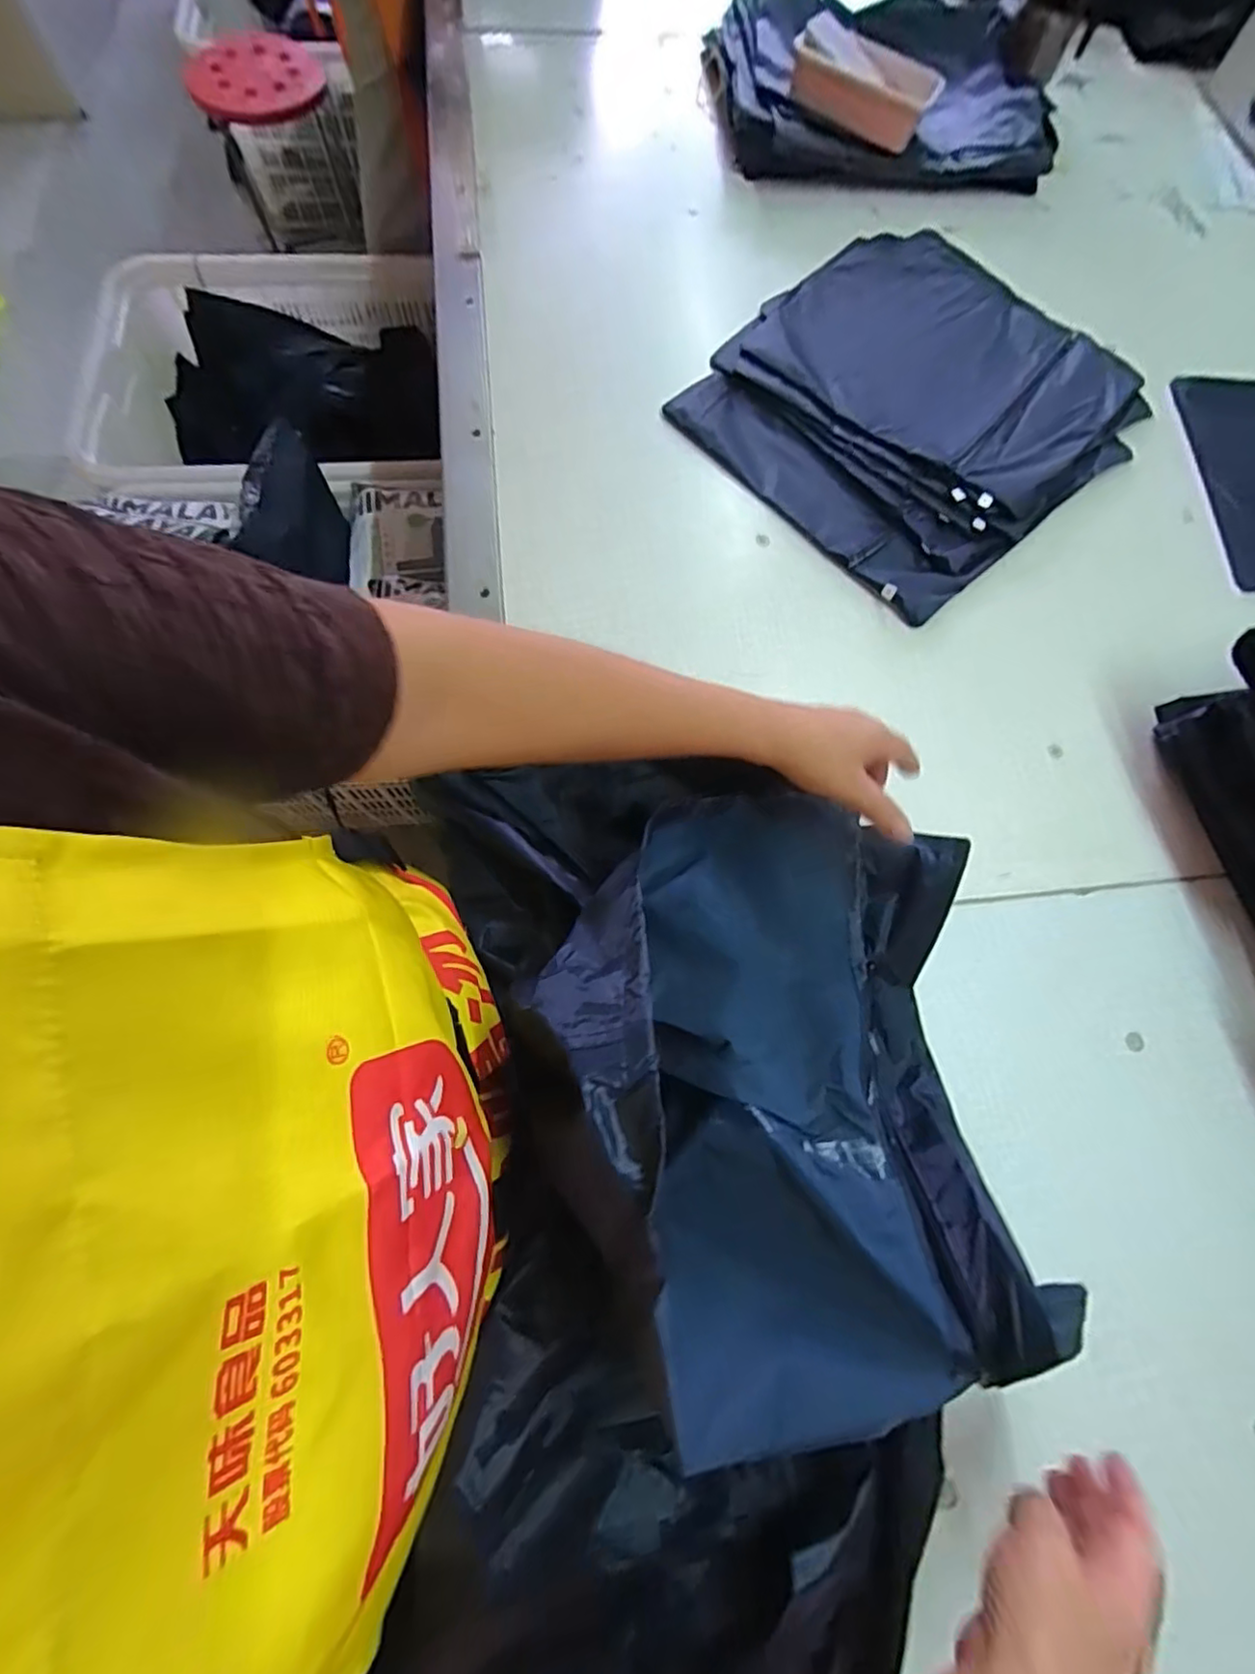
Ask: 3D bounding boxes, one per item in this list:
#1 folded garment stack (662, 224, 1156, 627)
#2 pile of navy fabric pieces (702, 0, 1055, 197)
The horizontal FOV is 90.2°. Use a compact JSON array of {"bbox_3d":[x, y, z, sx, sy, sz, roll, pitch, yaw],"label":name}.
[{"bbox_3d":[0.292,-0.457,0.649,0.419,0.020,0.375,-39,78,-13],"label":"folded garment stack"},{"bbox_3d":[0.323,-0.981,0.798,0.416,0.044,0.358,-3,73,-3],"label":"pile of navy fabric pieces"}]

